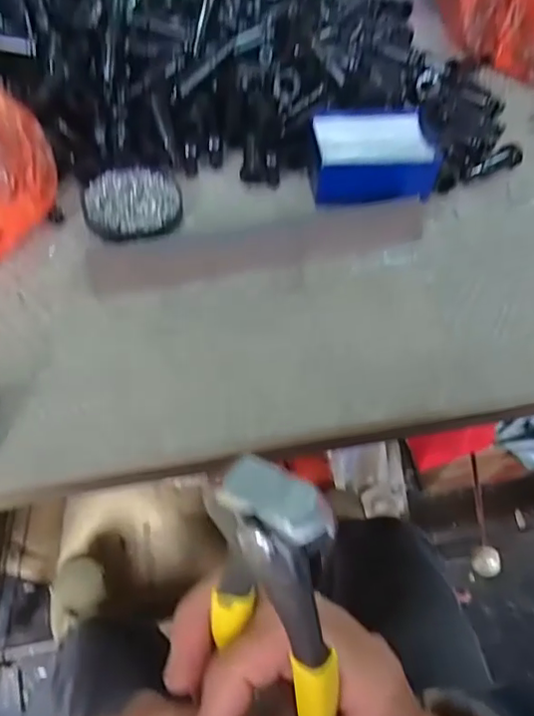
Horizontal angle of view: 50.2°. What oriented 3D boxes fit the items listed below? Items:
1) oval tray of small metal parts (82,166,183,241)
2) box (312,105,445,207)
[{"bbox_3d":[-0.115,-0.135,0.492,0.081,0.010,0.079,-12,58,-12],"label":"oval tray of small metal parts"},{"bbox_3d":[0.095,-0.184,0.520,0.111,0.037,0.092,-1,56,-5],"label":"box"}]

